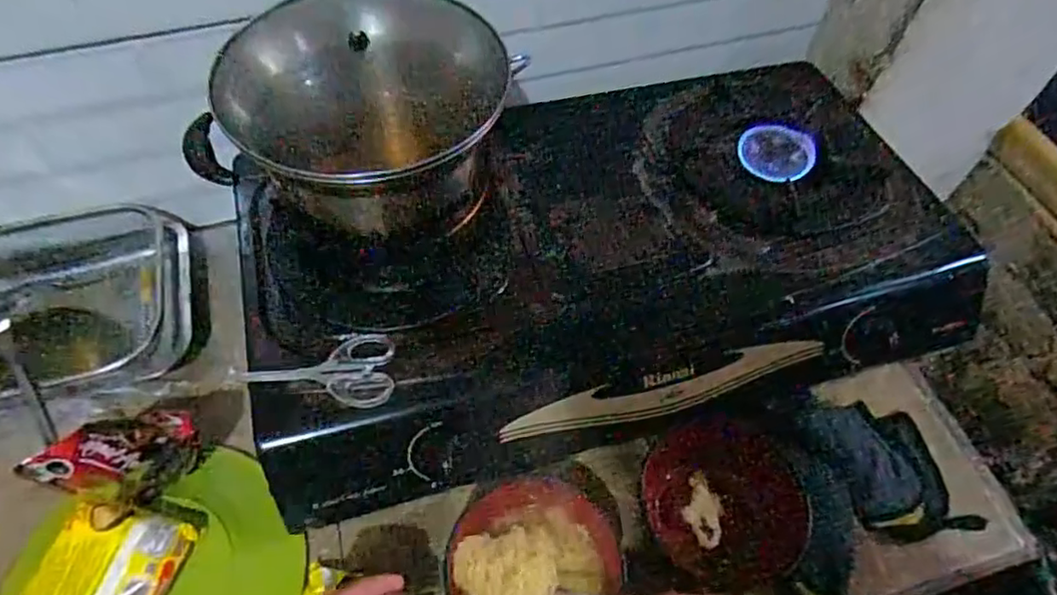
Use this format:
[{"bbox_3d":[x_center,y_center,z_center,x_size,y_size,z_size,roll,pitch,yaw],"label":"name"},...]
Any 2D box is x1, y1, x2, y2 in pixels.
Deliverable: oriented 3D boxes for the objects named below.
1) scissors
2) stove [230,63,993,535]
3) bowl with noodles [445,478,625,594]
[{"bbox_3d":[-0.177,0.062,0.524,0.130,0.016,0.057,-2,56,-4],"label":"scissors"},{"bbox_3d":[0.077,-0.039,0.651,0.671,0.134,0.343,-13,57,-11],"label":"stove"},{"bbox_3d":[0.007,0.224,0.535,0.139,0.060,0.142,1,56,-2],"label":"bowl with noodles"}]

